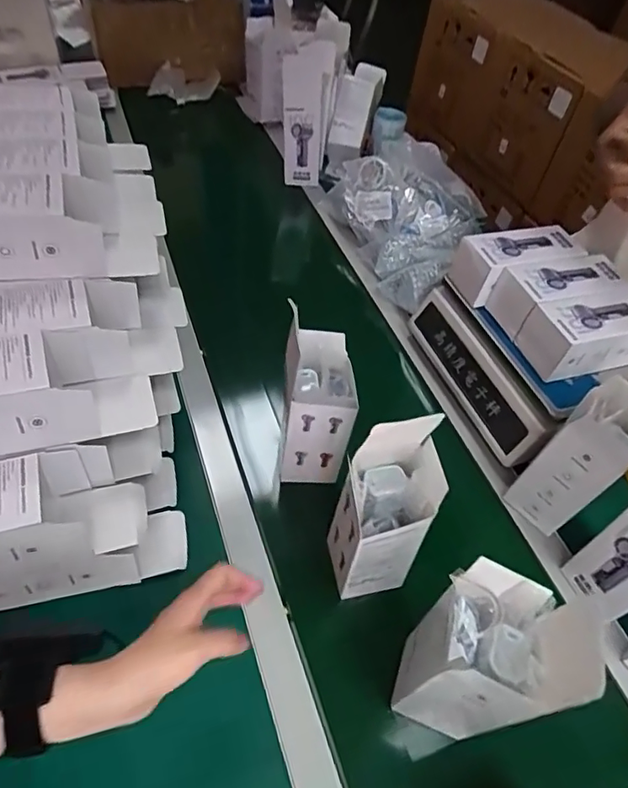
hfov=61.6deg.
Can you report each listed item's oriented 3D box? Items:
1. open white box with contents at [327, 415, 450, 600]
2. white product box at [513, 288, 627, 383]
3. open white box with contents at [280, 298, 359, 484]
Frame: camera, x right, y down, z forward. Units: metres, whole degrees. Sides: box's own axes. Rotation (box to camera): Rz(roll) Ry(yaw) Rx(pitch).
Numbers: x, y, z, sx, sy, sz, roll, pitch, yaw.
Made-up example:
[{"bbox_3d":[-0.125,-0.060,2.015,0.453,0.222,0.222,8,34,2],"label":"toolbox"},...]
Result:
[{"bbox_3d":[0.069,0.115,0.507,0.085,0.219,0.071,-7,52,-12],"label":"open white box with contents"},{"bbox_3d":[0.353,-0.077,0.664,0.163,0.066,0.087,-11,53,-14],"label":"white product box"},{"bbox_3d":[0.004,0.023,0.613,0.073,0.194,0.077,6,50,-1],"label":"open white box with contents"}]

